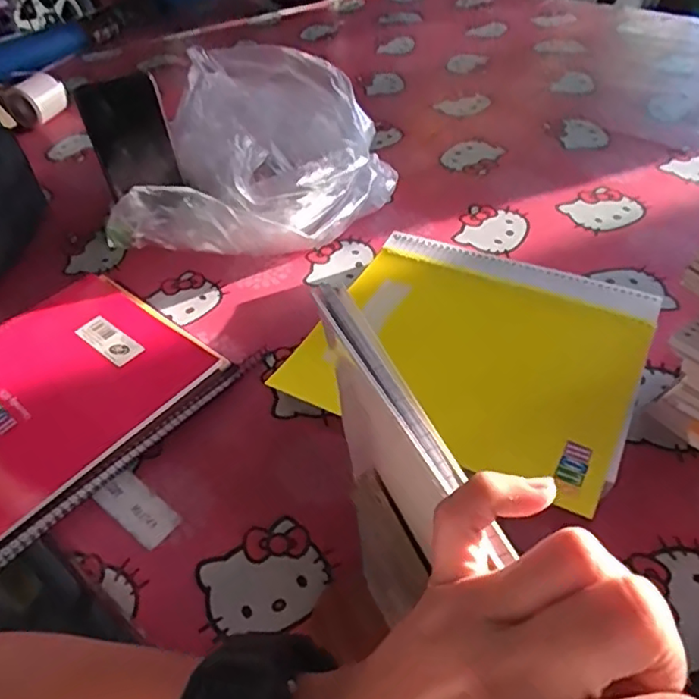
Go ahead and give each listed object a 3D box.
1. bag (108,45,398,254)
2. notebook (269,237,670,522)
[{"bbox_3d":[-0.107,-0.252,0.712,0.280,0.117,0.349,-6,45,-2],"label":"bag"},{"bbox_3d":[0.100,0.001,0.492,0.247,0.033,0.216,20,50,23],"label":"notebook"}]

